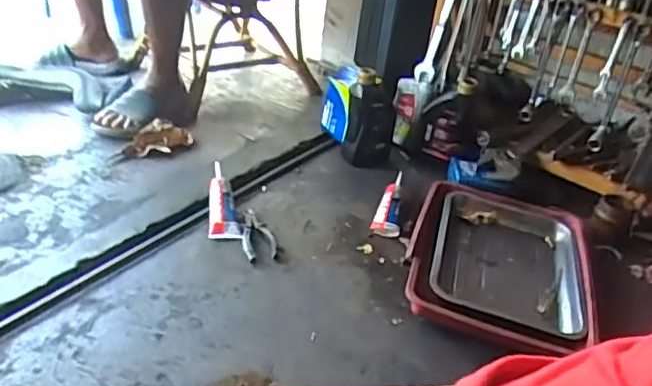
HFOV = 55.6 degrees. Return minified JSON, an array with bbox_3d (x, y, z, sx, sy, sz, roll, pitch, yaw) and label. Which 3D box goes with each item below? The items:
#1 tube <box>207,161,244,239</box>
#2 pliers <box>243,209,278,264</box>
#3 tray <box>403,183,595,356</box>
[{"bbox_3d":[-0.200,0.011,1.227,0.063,0.036,0.223,0,34,-10],"label":"tube"},{"bbox_3d":[-0.130,0.075,1.164,0.059,0.012,0.156,-3,35,-14],"label":"pliers"},{"bbox_3d":[0.324,0.118,1.141,0.319,0.058,0.432,16,35,13],"label":"tray"}]

